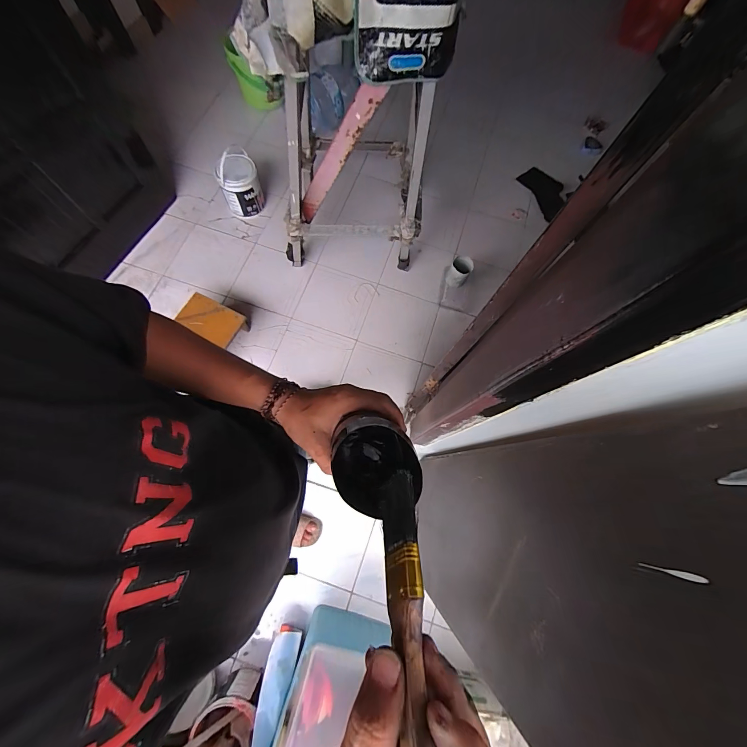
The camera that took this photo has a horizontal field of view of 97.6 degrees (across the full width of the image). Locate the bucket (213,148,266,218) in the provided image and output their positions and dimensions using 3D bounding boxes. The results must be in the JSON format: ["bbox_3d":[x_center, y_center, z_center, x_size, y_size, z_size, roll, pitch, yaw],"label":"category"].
[{"bbox_3d":[-0.602,-0.853,1.477,0.168,0.217,0.167,1,73,-2],"label":"bucket"}]

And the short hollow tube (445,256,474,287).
[{"bbox_3d":[0.360,-0.423,1.377,0.082,0.130,0.075,25,72,4],"label":"short hollow tube"}]

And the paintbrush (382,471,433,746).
[{"bbox_3d":[0.017,0.133,0.170,0.026,0.008,0.165,-31,39,29],"label":"paintbrush"}]

